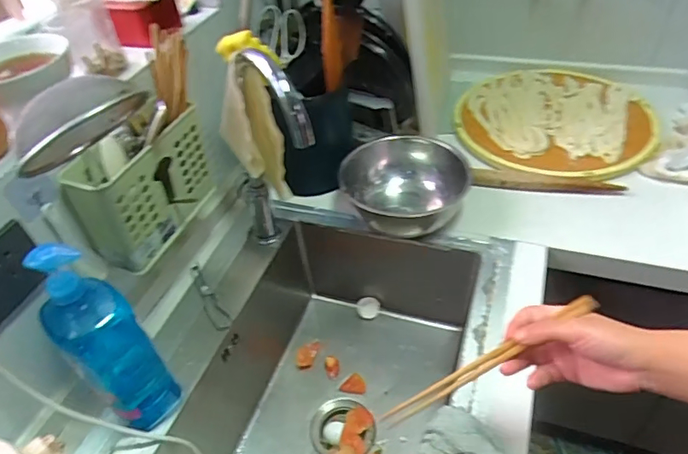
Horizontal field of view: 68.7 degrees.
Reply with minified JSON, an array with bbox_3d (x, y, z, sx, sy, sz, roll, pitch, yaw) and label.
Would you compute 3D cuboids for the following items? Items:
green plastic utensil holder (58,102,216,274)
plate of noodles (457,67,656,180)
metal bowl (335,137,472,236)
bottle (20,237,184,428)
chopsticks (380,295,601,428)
[{"bbox_3d":[-0.276,-0.065,0.713,0.080,0.161,0.208,15,47,21],"label":"green plastic utensil holder"},{"bbox_3d":[0.440,-0.225,1.072,0.380,0.062,0.375,-4,44,3],"label":"plate of noodles"},{"bbox_3d":[0.113,-0.076,0.931,0.220,0.097,0.220,-7,43,0],"label":"metal bowl"},{"bbox_3d":[-0.290,0.137,0.614,0.097,0.285,0.091,30,55,32],"label":"bottle"},{"bbox_3d":[0.139,0.133,0.493,0.233,0.019,0.014,-35,43,12],"label":"chopsticks"}]

